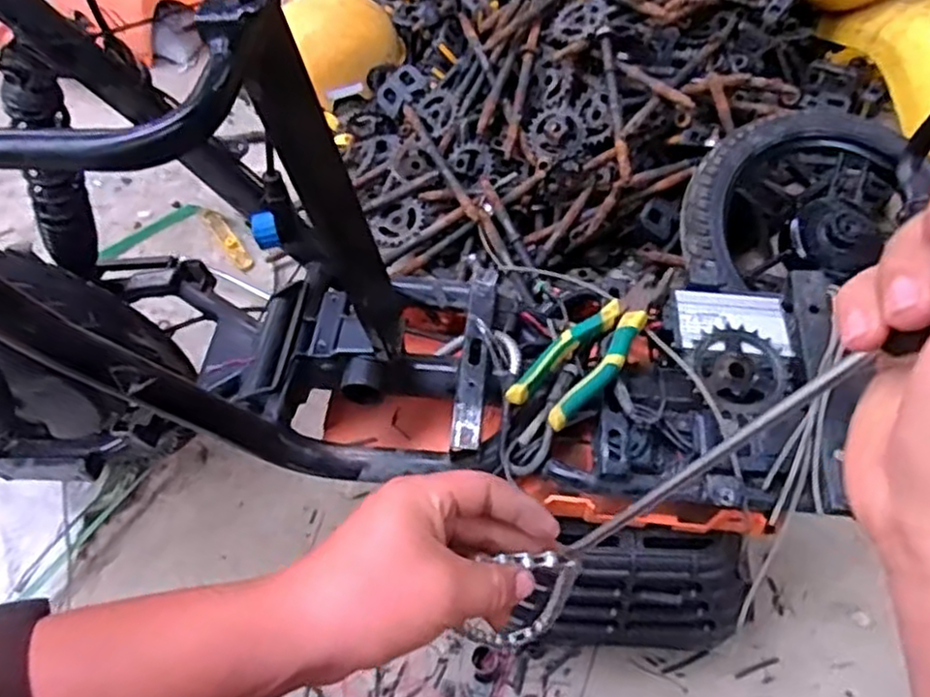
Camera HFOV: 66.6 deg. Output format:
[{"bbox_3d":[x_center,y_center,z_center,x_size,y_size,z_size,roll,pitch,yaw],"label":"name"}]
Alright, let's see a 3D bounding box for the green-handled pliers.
[{"bbox_3d":[0.120,-0.007,0.614,0.061,0.038,0.196,41,70,19],"label":"green-handled pliers"}]

